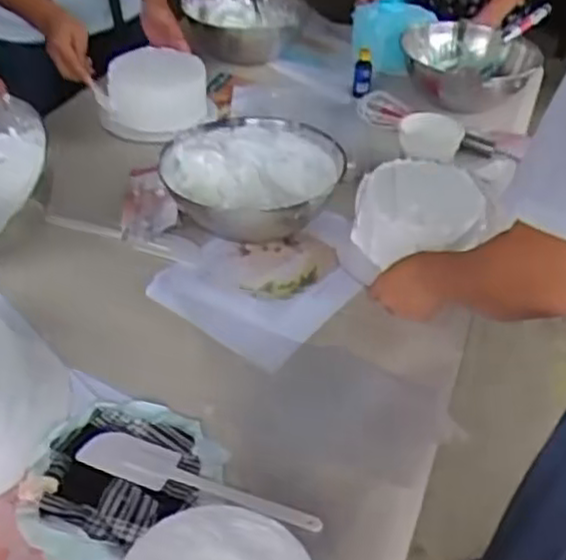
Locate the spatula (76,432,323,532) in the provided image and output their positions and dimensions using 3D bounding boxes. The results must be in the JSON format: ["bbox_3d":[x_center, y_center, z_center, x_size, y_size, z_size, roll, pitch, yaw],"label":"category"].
[{"bbox_3d":[-0.078,0.189,0.703,0.232,0.010,0.045,16,44,12],"label":"spatula"}]

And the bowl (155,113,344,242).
[{"bbox_3d":[-0.052,-0.125,1.010,0.224,0.090,0.216,3,43,-3],"label":"bowl"}]

